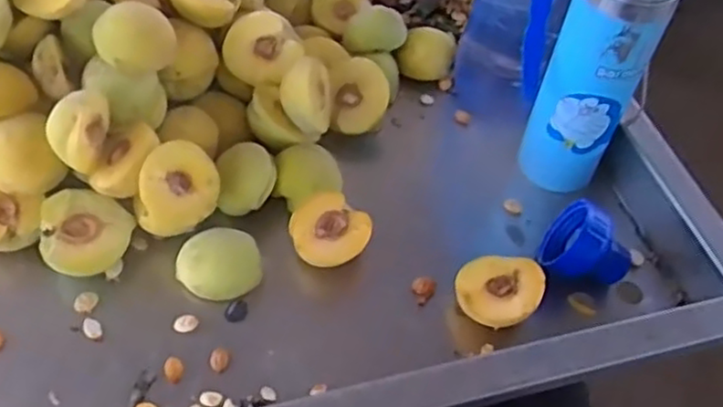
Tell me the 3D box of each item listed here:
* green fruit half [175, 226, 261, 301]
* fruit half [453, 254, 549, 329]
[{"bbox_3d":[-0.103,0.045,0.508,0.059,0.026,0.047,-1,51,-7],"label":"green fruit half"},{"bbox_3d":[0.099,0.065,0.511,0.059,0.036,0.066,34,55,20],"label":"fruit half"}]

